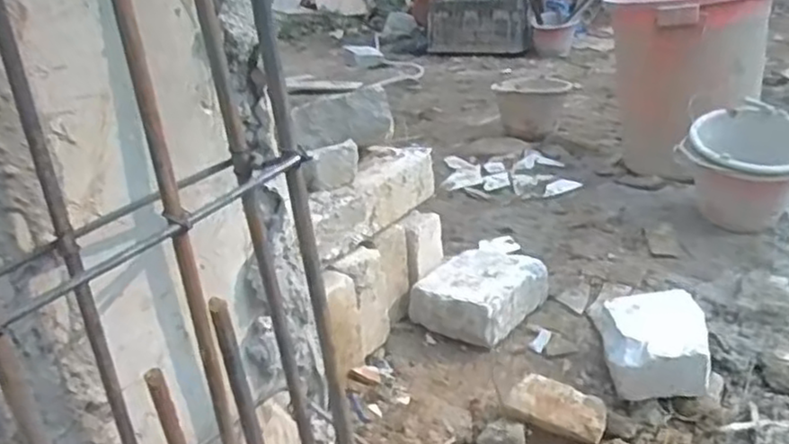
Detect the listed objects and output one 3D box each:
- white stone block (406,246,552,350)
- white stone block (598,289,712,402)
[{"bbox_3d":[0.180,0.159,1.511,0.206,0.117,0.280,14,31,41],"label":"white stone block"},{"bbox_3d":[0.474,0.223,1.294,0.177,0.105,0.204,-5,23,6],"label":"white stone block"}]

